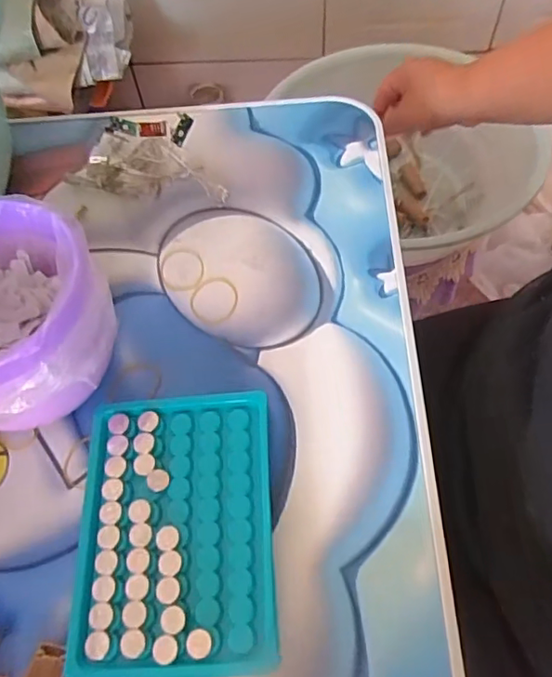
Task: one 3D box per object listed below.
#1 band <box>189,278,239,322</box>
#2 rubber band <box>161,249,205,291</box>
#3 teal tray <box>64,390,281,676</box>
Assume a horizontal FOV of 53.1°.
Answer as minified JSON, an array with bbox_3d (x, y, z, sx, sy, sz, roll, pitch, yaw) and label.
[{"bbox_3d":[-0.040,-0.026,0.357,0.031,0.004,0.033,-3,61,2],"label":"band"},{"bbox_3d":[-0.063,-0.048,0.370,0.029,0.004,0.034,-13,61,-3],"label":"rubber band"},{"bbox_3d":[-0.049,0.094,0.279,0.093,0.021,0.130,-4,61,1],"label":"teal tray"}]

